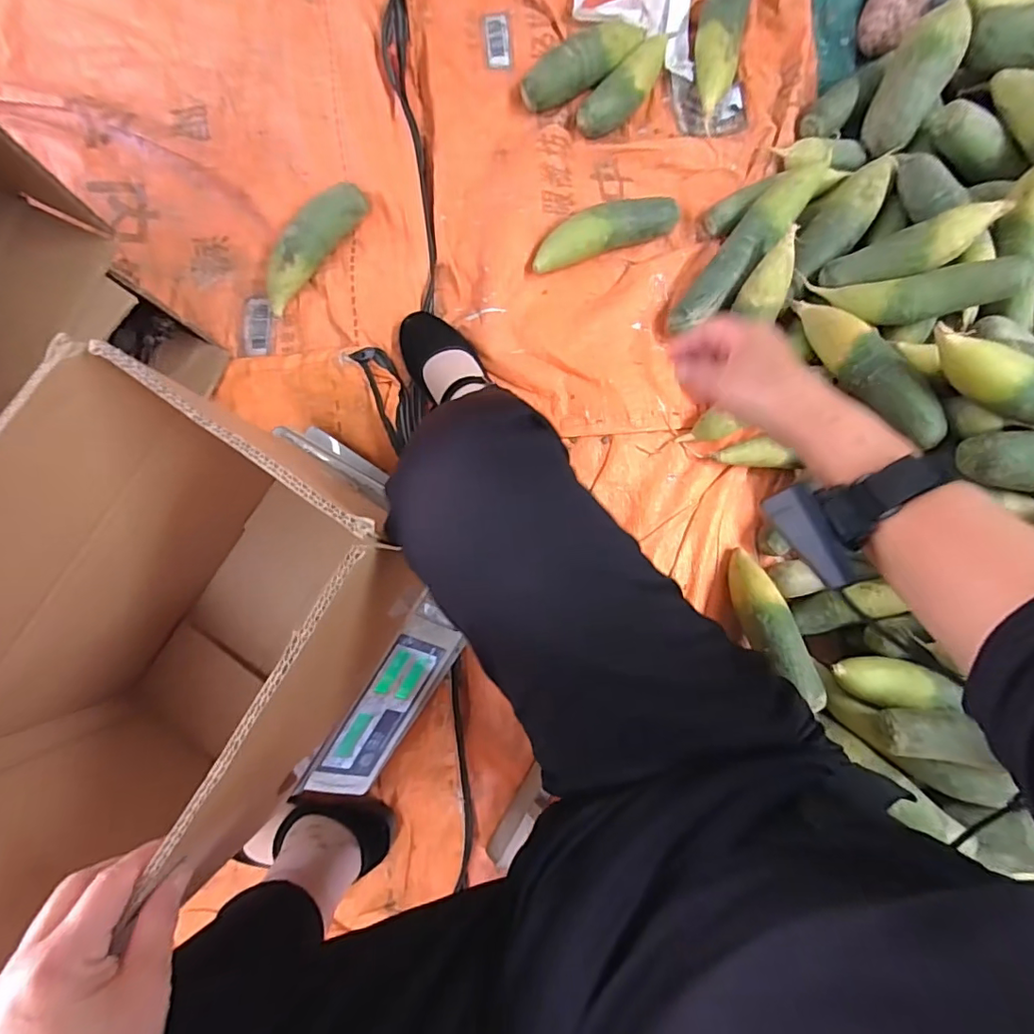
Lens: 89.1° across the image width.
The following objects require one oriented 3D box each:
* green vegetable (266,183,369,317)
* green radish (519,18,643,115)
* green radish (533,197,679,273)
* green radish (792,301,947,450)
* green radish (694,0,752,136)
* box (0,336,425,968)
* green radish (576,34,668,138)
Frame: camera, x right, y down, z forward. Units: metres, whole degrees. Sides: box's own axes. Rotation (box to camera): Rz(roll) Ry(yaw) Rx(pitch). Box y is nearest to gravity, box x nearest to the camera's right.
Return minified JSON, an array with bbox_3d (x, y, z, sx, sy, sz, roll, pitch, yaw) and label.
[{"bbox_3d":[-0.270,-0.354,0.671,0.051,0.044,0.183,36,85,-1],"label":"green vegetable"},{"bbox_3d":[0.096,-0.630,0.726,0.189,0.053,0.061,-39,89,-5],"label":"green radish"},{"bbox_3d":[0.120,-0.390,0.718,0.211,0.046,0.055,-21,88,-4],"label":"green radish"},{"bbox_3d":[0.418,-0.182,0.626,0.049,0.061,0.234,-33,73,-5],"label":"green radish"},{"bbox_3d":[0.280,-0.661,0.726,0.061,0.046,0.236,14,86,-2],"label":"green radish"},{"bbox_3d":[-0.265,0.105,0.425,0.220,0.315,0.346,33,85,-1],"label":"box"},{"bbox_3d":[0.159,-0.601,0.727,0.056,0.047,0.193,41,85,0],"label":"green radish"}]

